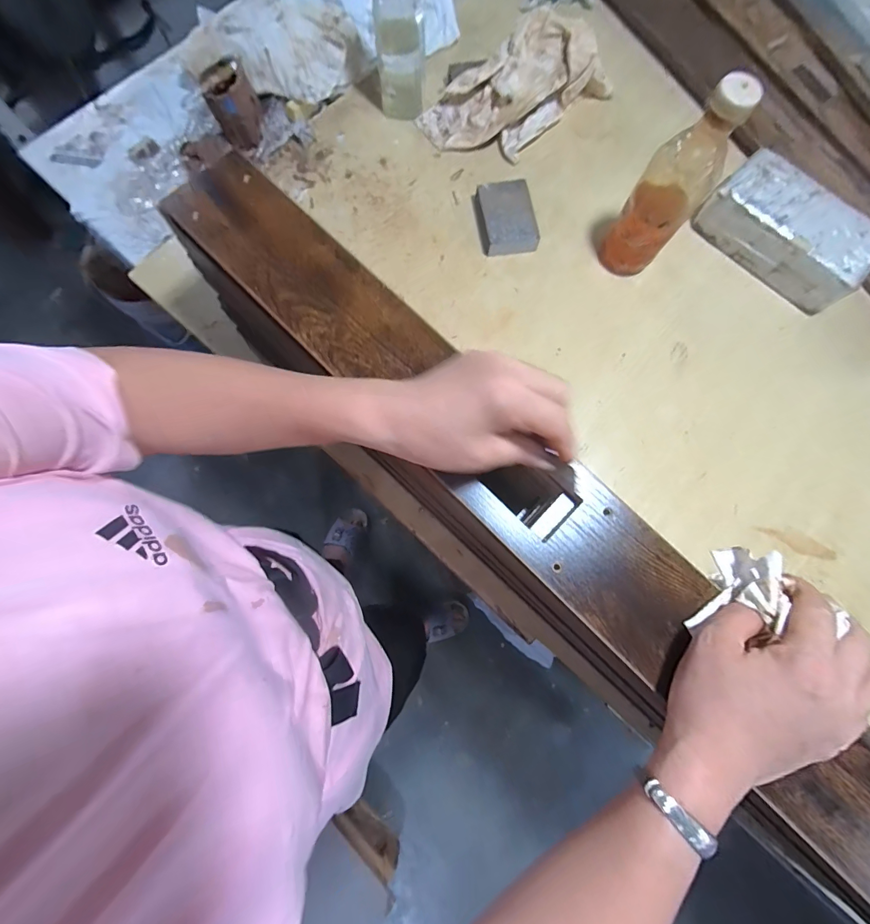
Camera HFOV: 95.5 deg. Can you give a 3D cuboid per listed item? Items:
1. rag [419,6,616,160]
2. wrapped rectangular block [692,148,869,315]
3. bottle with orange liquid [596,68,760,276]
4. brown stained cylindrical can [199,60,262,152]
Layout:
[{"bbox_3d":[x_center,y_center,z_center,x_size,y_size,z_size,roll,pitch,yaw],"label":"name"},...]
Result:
[{"bbox_3d":[0.119,-0.529,0.552,0.269,0.088,0.134,-25,80,-4],"label":"rag"},{"bbox_3d":[0.467,-0.304,0.521,0.210,0.060,0.104,42,82,8],"label":"wrapped rectangular block"},{"bbox_3d":[0.259,-0.301,0.450,0.078,0.203,0.058,32,81,6],"label":"bottle with orange liquid"},{"bbox_3d":[-0.281,-0.499,0.552,0.062,0.074,0.064,0,79,1],"label":"brown stained cylindrical can"}]

